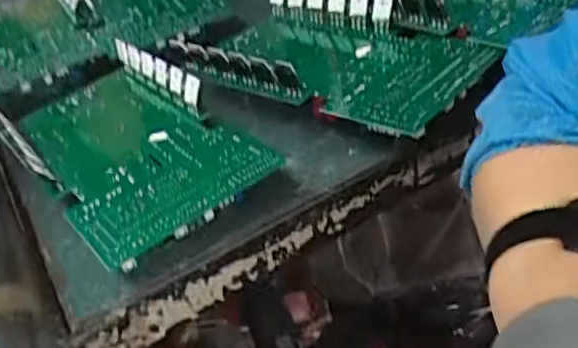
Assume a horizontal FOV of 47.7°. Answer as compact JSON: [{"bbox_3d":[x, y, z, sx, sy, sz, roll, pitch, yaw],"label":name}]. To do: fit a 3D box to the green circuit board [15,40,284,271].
[{"bbox_3d":[-0.118,-0.028,0.453,0.117,0.027,0.217,-33,42,-21],"label":"green circuit board"}]

